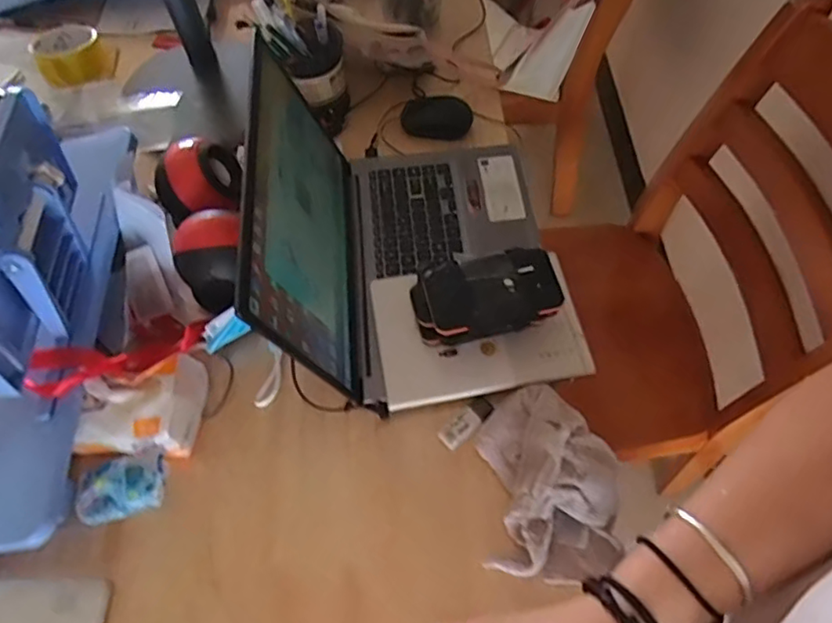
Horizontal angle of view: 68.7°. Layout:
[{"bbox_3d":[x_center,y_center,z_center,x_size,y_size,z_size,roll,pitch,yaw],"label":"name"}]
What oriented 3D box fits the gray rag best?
[{"bbox_3d":[0.124,0.155,0.559,0.119,0.079,0.165,-7,60,-2],"label":"gray rag"}]

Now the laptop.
[{"bbox_3d":[-0.002,-0.098,0.613,0.286,0.196,0.332,-9,61,-3],"label":"laptop"}]

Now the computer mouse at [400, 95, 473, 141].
[{"bbox_3d":[0.028,-0.259,0.803,0.091,0.027,0.054,8,61,7],"label":"computer mouse"}]

